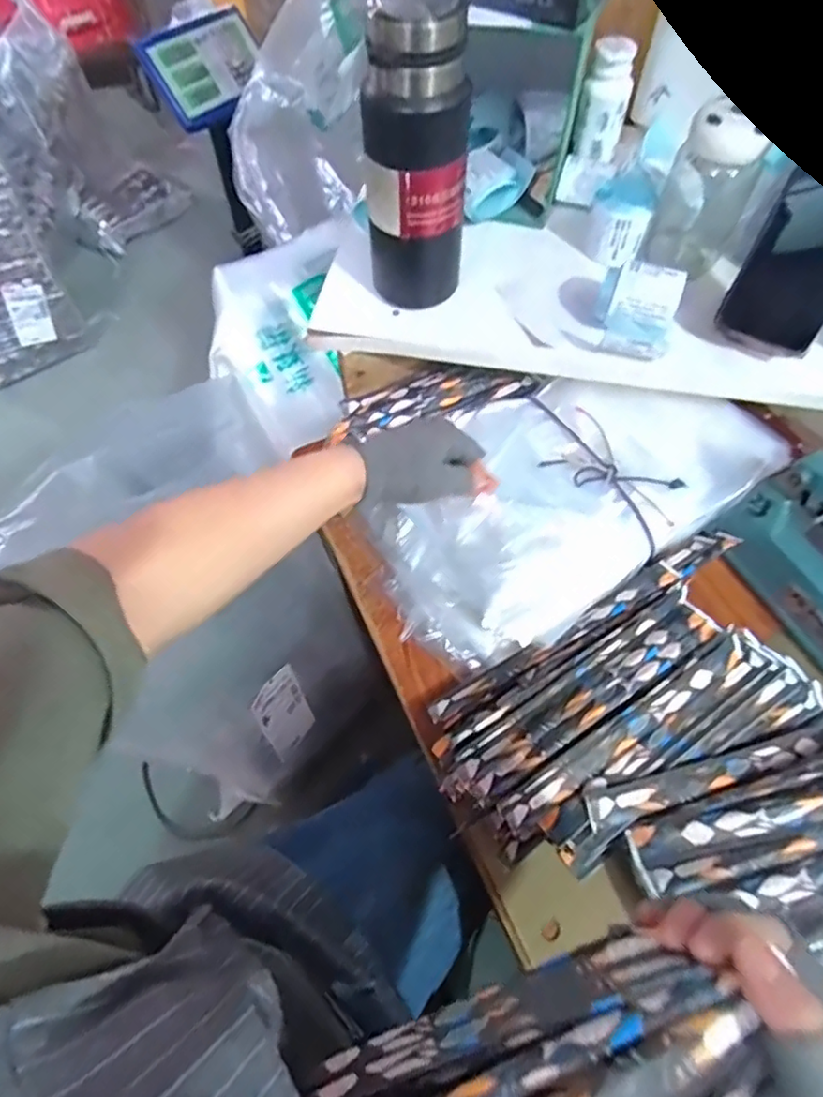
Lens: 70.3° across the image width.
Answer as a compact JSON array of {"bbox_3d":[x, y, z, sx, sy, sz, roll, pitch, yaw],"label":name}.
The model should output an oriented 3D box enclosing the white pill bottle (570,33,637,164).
[{"bbox_3d":[0.193,-0.448,0.586,0.053,0.087,0.036,-34,67,-16],"label":"white pill bottle"}]

